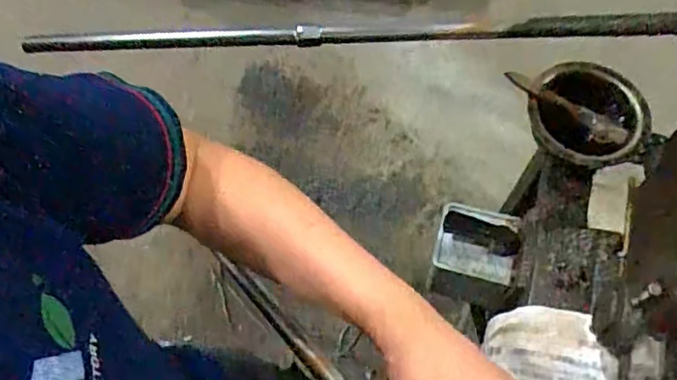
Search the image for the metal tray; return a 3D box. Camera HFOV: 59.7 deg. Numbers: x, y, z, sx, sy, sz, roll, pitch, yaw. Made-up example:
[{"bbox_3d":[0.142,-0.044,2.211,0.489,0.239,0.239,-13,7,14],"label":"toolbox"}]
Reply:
[{"bbox_3d":[0.167,0.061,0.711,0.093,0.032,0.088,16,65,7],"label":"metal tray"}]

